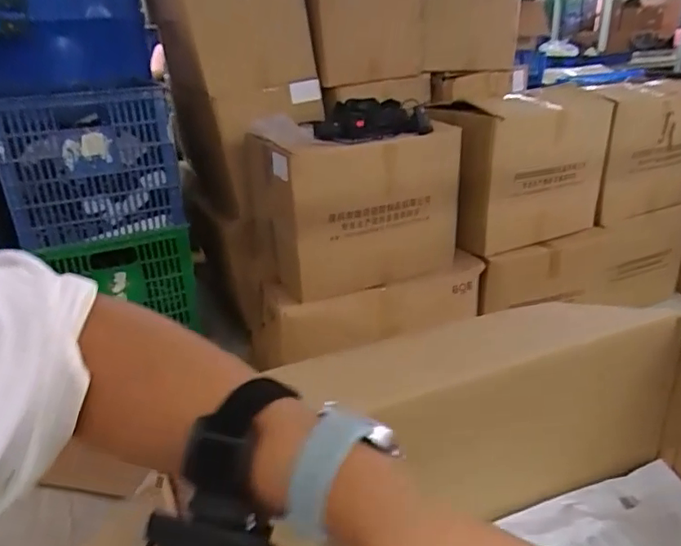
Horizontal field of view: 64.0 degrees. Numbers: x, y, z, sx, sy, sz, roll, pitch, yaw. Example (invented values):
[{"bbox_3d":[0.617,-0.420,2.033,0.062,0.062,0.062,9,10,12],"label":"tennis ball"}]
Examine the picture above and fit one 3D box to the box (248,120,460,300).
[{"bbox_3d":[0.027,-0.202,1.590,0.531,0.413,0.370,-9,23,-15],"label":"box"}]

